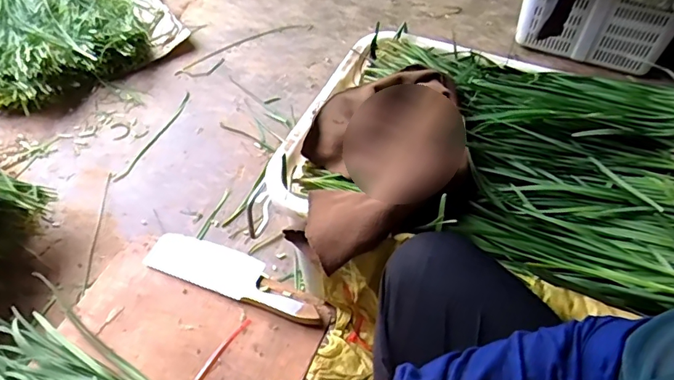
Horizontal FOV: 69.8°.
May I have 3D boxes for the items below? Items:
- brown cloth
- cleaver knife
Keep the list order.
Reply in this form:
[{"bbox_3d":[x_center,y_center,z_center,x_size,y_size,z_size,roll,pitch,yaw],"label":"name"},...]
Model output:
[{"bbox_3d":[0.060,-0.050,0.737,0.246,0.092,0.389,35,59,23],"label":"brown cloth"},{"bbox_3d":[-0.150,0.119,0.710,0.280,0.026,0.076,18,54,13],"label":"cleaver knife"}]

